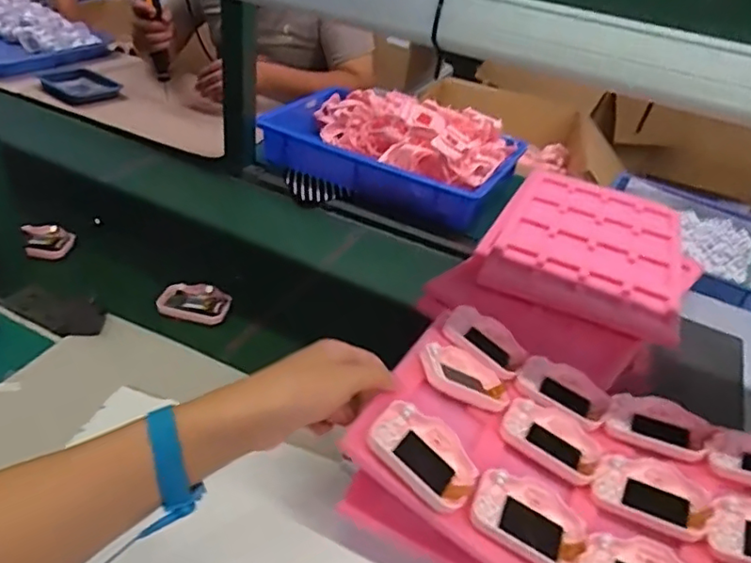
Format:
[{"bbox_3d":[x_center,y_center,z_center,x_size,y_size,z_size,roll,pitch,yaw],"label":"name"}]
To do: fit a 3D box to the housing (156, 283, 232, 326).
[{"bbox_3d":[-0.225,0.027,0.751,0.084,0.020,0.060,13,36,7],"label":"housing"}]

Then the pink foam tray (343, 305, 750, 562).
[{"bbox_3d":[0.179,0.149,0.474,0.346,0.059,0.230,23,38,20],"label":"pink foam tray"}]

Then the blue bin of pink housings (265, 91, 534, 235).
[{"bbox_3d":[0.021,-0.242,1.085,0.434,0.140,0.282,20,38,17],"label":"blue bin of pink housings"}]

